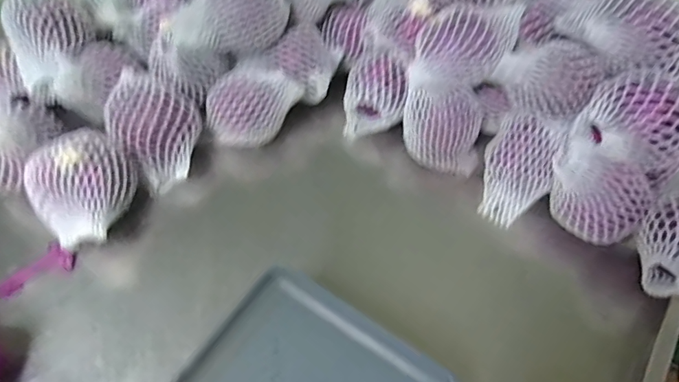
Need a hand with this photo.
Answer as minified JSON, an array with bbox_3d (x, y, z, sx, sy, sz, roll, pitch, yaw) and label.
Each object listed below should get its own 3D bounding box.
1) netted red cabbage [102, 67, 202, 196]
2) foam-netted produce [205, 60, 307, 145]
[{"bbox_3d":[-0.288,-0.101,0.708,0.125,0.106,0.159,-36,65,-24],"label":"netted red cabbage"},{"bbox_3d":[-0.143,-0.142,0.740,0.112,0.090,0.138,38,61,20],"label":"foam-netted produce"}]

